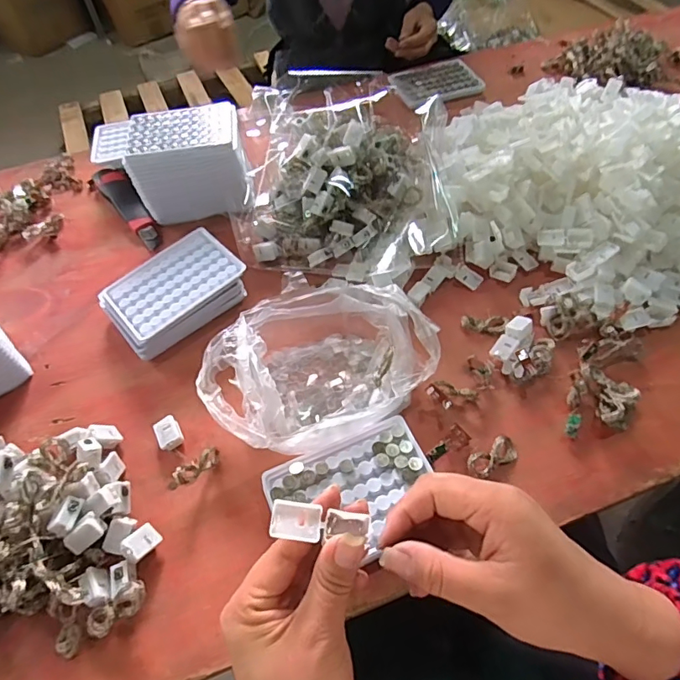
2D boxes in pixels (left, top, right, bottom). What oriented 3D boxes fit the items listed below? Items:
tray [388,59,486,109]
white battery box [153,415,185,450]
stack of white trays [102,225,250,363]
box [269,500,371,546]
[{"bbox_3d":[0.152,-0.403,0.772,0.133,0.021,0.082,-16,55,-6],"label":"tray"},{"bbox_3d":[-0.156,0.086,0.449,0.021,0.013,0.029,-27,57,-13],"label":"white battery box"},{"bbox_3d":[-0.178,-0.052,0.531,0.138,0.041,0.090,-38,60,-20],"label":"stack of white trays"},{"bbox_3d":[-0.011,0.100,0.273,0.055,0.008,0.020,6,53,-14],"label":"box"}]

